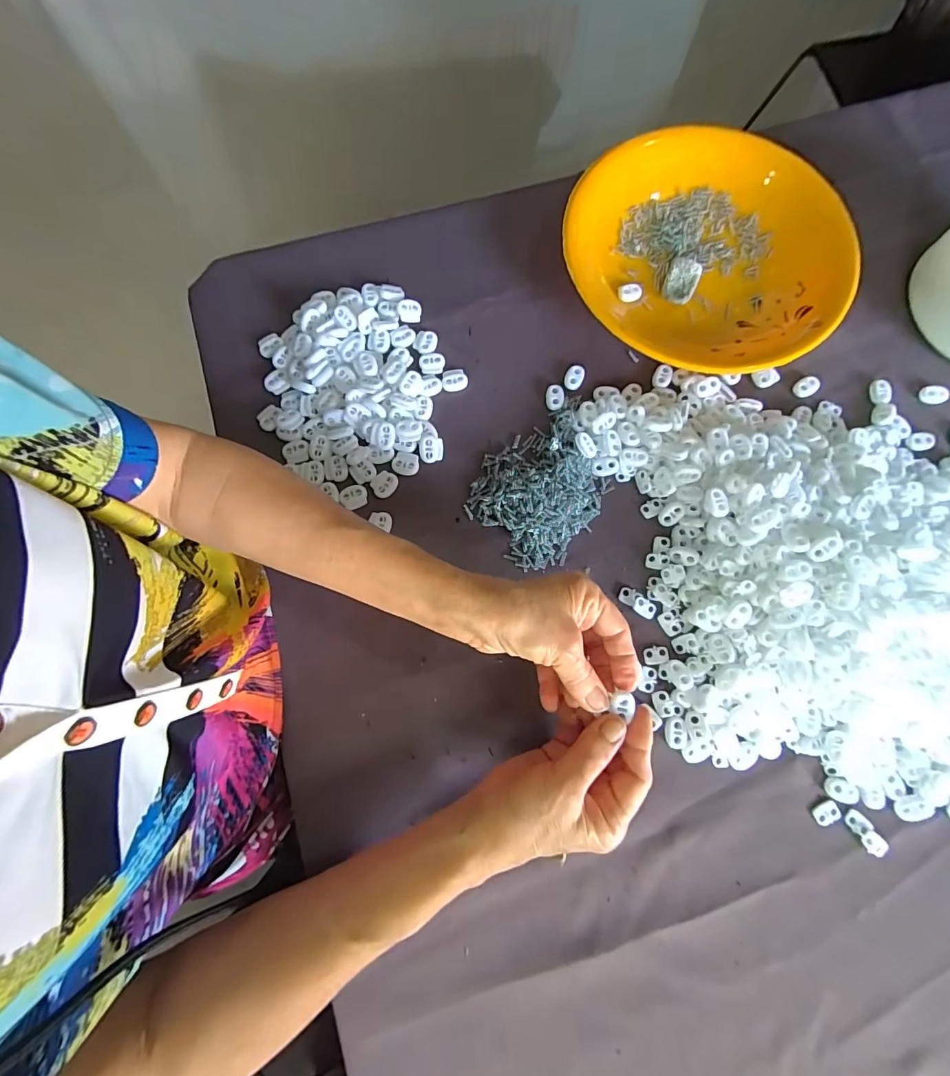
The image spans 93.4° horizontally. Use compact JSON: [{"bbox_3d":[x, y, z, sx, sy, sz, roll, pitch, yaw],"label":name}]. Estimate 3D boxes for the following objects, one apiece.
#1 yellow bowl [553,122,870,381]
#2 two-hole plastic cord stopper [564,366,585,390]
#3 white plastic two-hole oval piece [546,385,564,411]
[{"bbox_3d":[0.209,-0.252,0.397,0.241,0.038,0.229,0,78,-1],"label":"yellow bowl"},{"bbox_3d":[0.086,-0.139,0.386,0.015,0.004,0.021,25,79,4],"label":"two-hole plastic cord stopper"},{"bbox_3d":[0.069,-0.120,0.384,0.016,0.004,0.022,4,78,0],"label":"white plastic two-hole oval piece"}]

